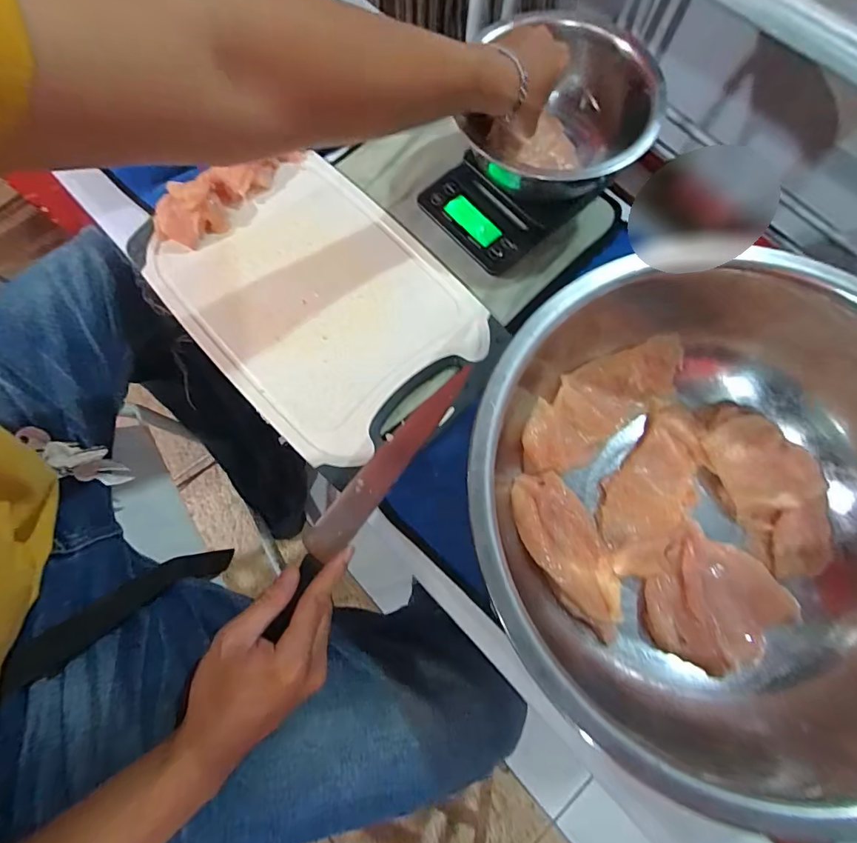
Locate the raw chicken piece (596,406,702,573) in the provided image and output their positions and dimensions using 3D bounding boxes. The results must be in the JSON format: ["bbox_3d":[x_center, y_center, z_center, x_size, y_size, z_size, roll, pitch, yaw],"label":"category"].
[{"bbox_3d":[0.201,0.060,0.404,0.071,0.016,0.151,36,77,9],"label":"raw chicken piece"}]

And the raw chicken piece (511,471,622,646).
[{"bbox_3d":[0.121,0.107,0.387,0.065,0.011,0.138,-31,76,-9],"label":"raw chicken piece"}]

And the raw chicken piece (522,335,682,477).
[{"bbox_3d":[0.155,-0.018,0.416,0.172,0.024,0.066,-36,77,-10],"label":"raw chicken piece"}]

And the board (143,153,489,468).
[{"bbox_3d":[-0.111,-0.122,0.465,0.226,0.010,0.299,-42,78,-11],"label":"board"}]

